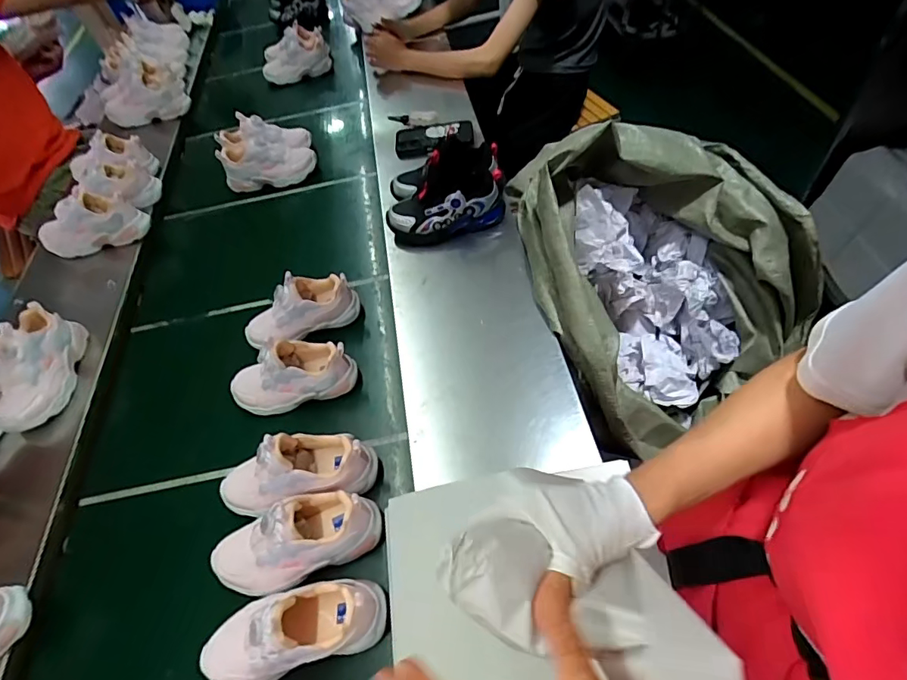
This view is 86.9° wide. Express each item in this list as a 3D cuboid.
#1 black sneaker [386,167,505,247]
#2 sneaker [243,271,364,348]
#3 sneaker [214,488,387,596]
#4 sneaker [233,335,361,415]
[{"bbox_3d":[-0.015,-0.239,0.863,0.210,0.101,0.072,-15,53,-2],"label":"black sneaker"},{"bbox_3d":[-0.251,-0.047,0.778,0.189,0.098,0.067,-25,54,-9],"label":"sneaker"},{"bbox_3d":[-0.192,0.235,0.569,0.199,0.101,0.075,-21,54,-6],"label":"sneaker"},{"bbox_3d":[-0.250,0.051,0.718,0.195,0.102,0.072,-16,53,-2],"label":"sneaker"}]

